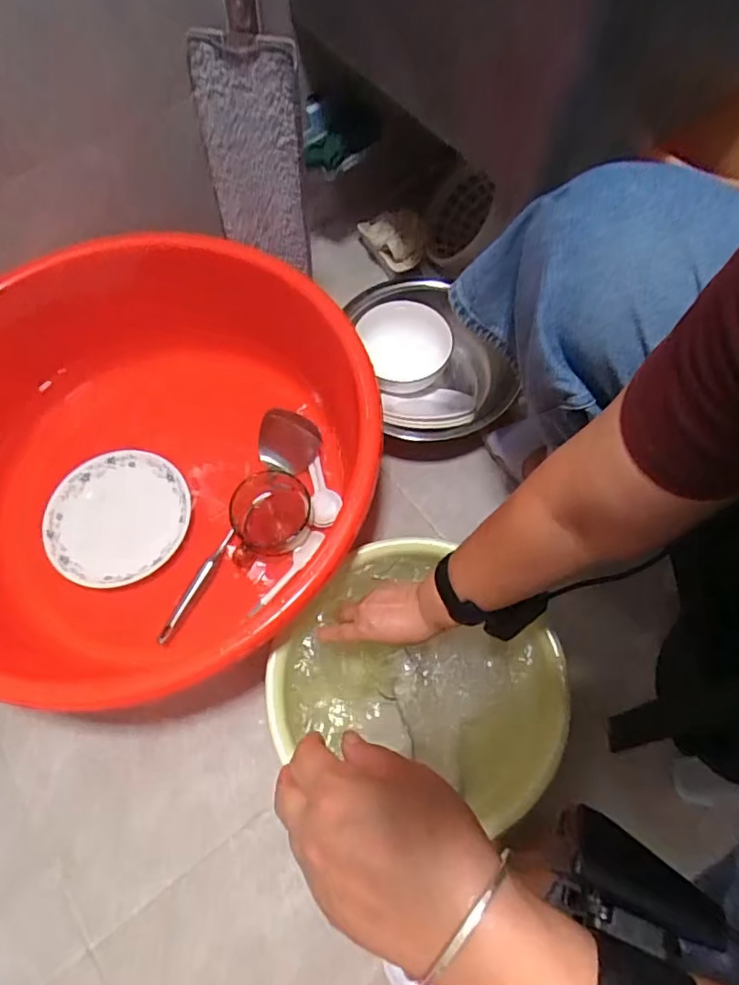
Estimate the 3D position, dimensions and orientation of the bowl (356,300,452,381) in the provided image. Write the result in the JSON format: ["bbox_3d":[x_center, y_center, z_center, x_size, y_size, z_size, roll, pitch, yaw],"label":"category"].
[{"bbox_3d":[0.050,-0.258,0.955,0.161,0.130,0.058,1,36,-19],"label":"bowl"}]

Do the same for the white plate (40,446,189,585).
[{"bbox_3d":[-0.354,0.032,0.803,0.197,0.015,0.196,0,66,0],"label":"white plate"}]

